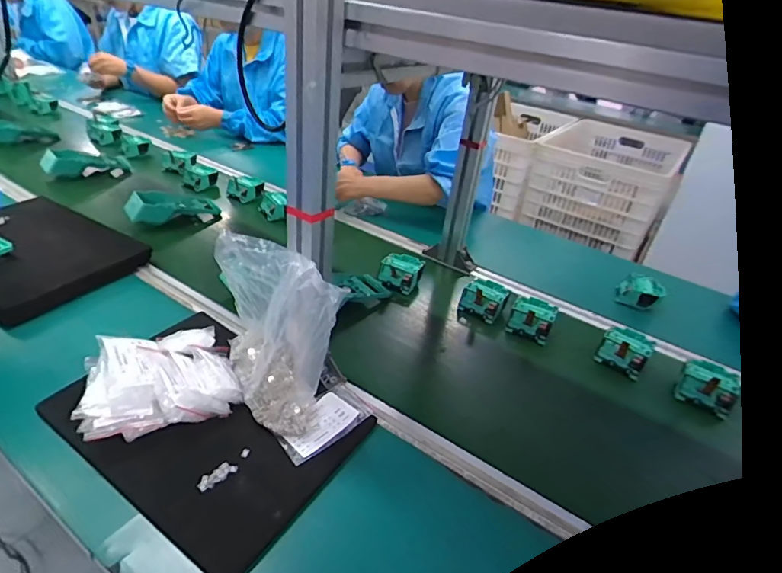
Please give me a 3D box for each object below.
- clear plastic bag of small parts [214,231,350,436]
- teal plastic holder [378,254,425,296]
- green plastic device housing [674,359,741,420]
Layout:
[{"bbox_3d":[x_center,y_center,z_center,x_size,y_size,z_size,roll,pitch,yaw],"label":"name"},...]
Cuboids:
[{"bbox_3d":[-0.139,0.055,0.567,0.088,0.210,0.157,-16,39,-32],"label":"clear plastic bag of small parts"},{"bbox_3d":[0.018,-0.026,0.906,0.084,0.036,0.068,12,33,7],"label":"teal plastic holder"},{"bbox_3d":[0.492,0.154,0.721,0.074,0.041,0.077,28,38,29],"label":"green plastic device housing"}]

